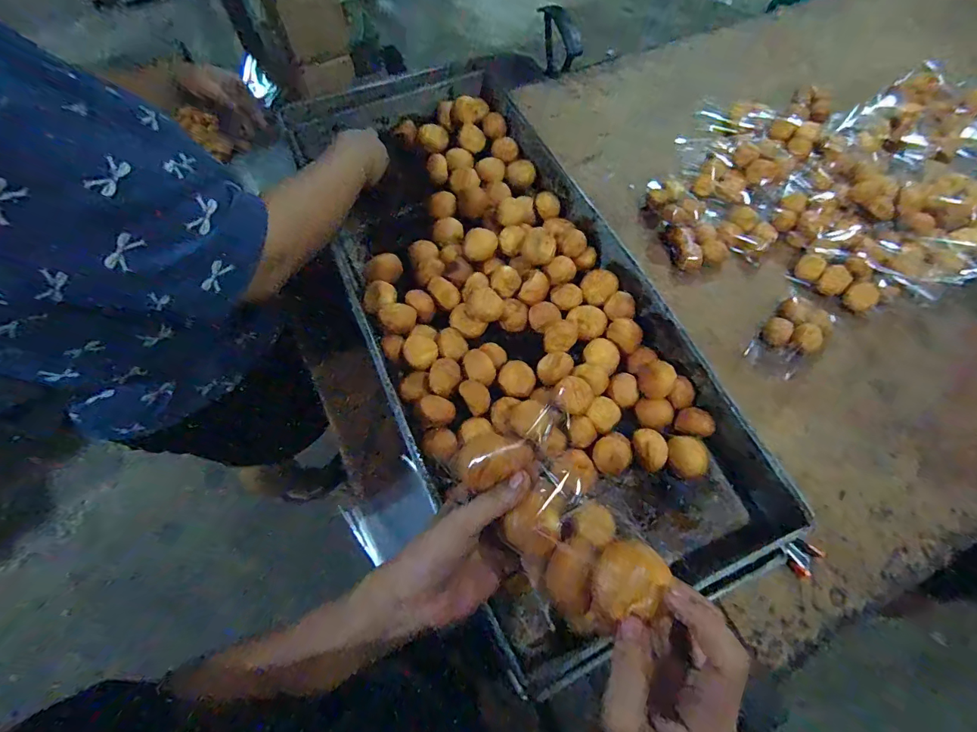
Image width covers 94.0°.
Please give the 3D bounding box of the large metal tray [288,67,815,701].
[{"bbox_3d":[0.019,-0.099,0.643,0.380,0.095,0.856,-25,67,-11],"label":"large metal tray"}]

